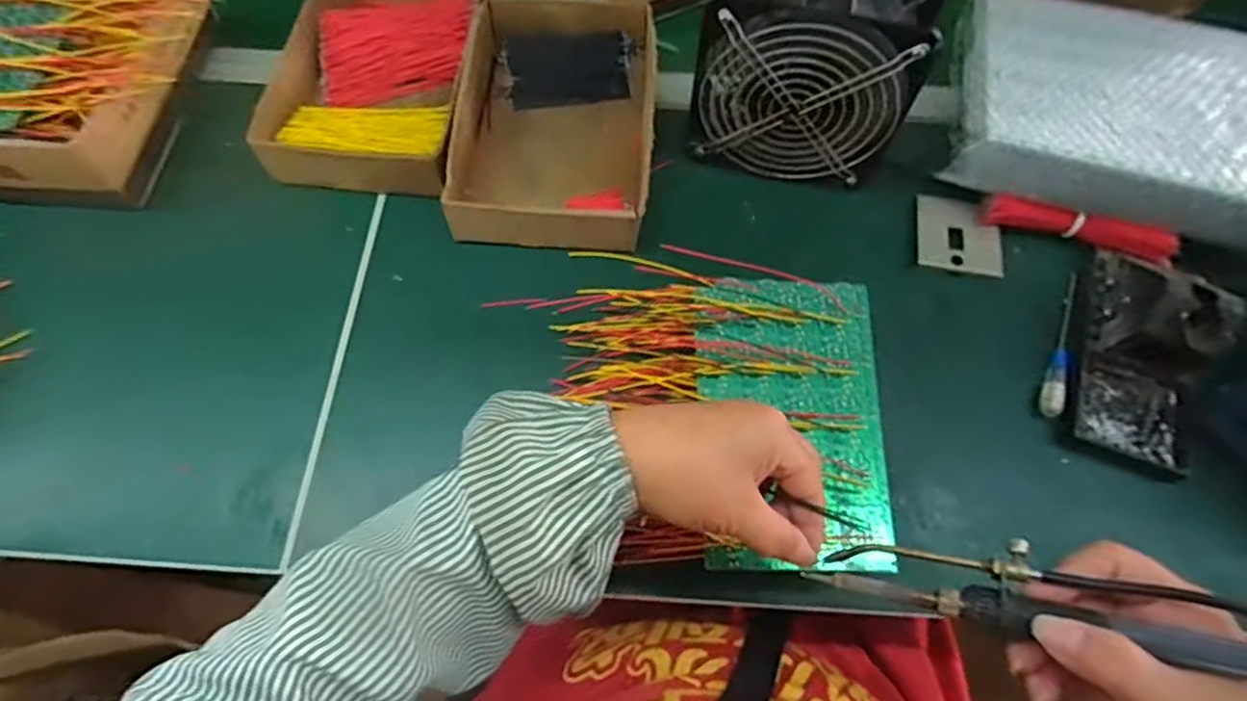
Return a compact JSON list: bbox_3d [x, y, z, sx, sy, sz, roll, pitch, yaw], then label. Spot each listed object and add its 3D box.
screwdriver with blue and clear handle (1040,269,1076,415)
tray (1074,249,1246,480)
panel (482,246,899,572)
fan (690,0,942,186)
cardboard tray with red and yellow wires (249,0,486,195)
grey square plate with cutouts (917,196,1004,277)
[{"bbox_3d":[0.320,-0.008,0.461,0.012,0.016,0.128,25,67,11],"label":"screwdriver with blue and clear handle"},{"bbox_3d":[0.362,-0.006,0.429,0.077,0.067,0.158,19,66,8],"label":"tray"},{"bbox_3d":[0.057,0.035,0.400,0.215,0.040,0.198,-3,65,-2],"label":"panel"},{"bbox_3d":[0.130,-0.198,0.460,0.142,0.142,0.062,13,66,6],"label":"fan"},{"bbox_3d":[-0.201,-0.242,0.535,0.151,0.043,0.256,4,65,1],"label":"cardboard tray with red and yellow wires"},{"bbox_3d":[0.262,-0.089,0.490,0.062,0.010,0.061,10,72,7],"label":"grey square plate with cutouts"}]

